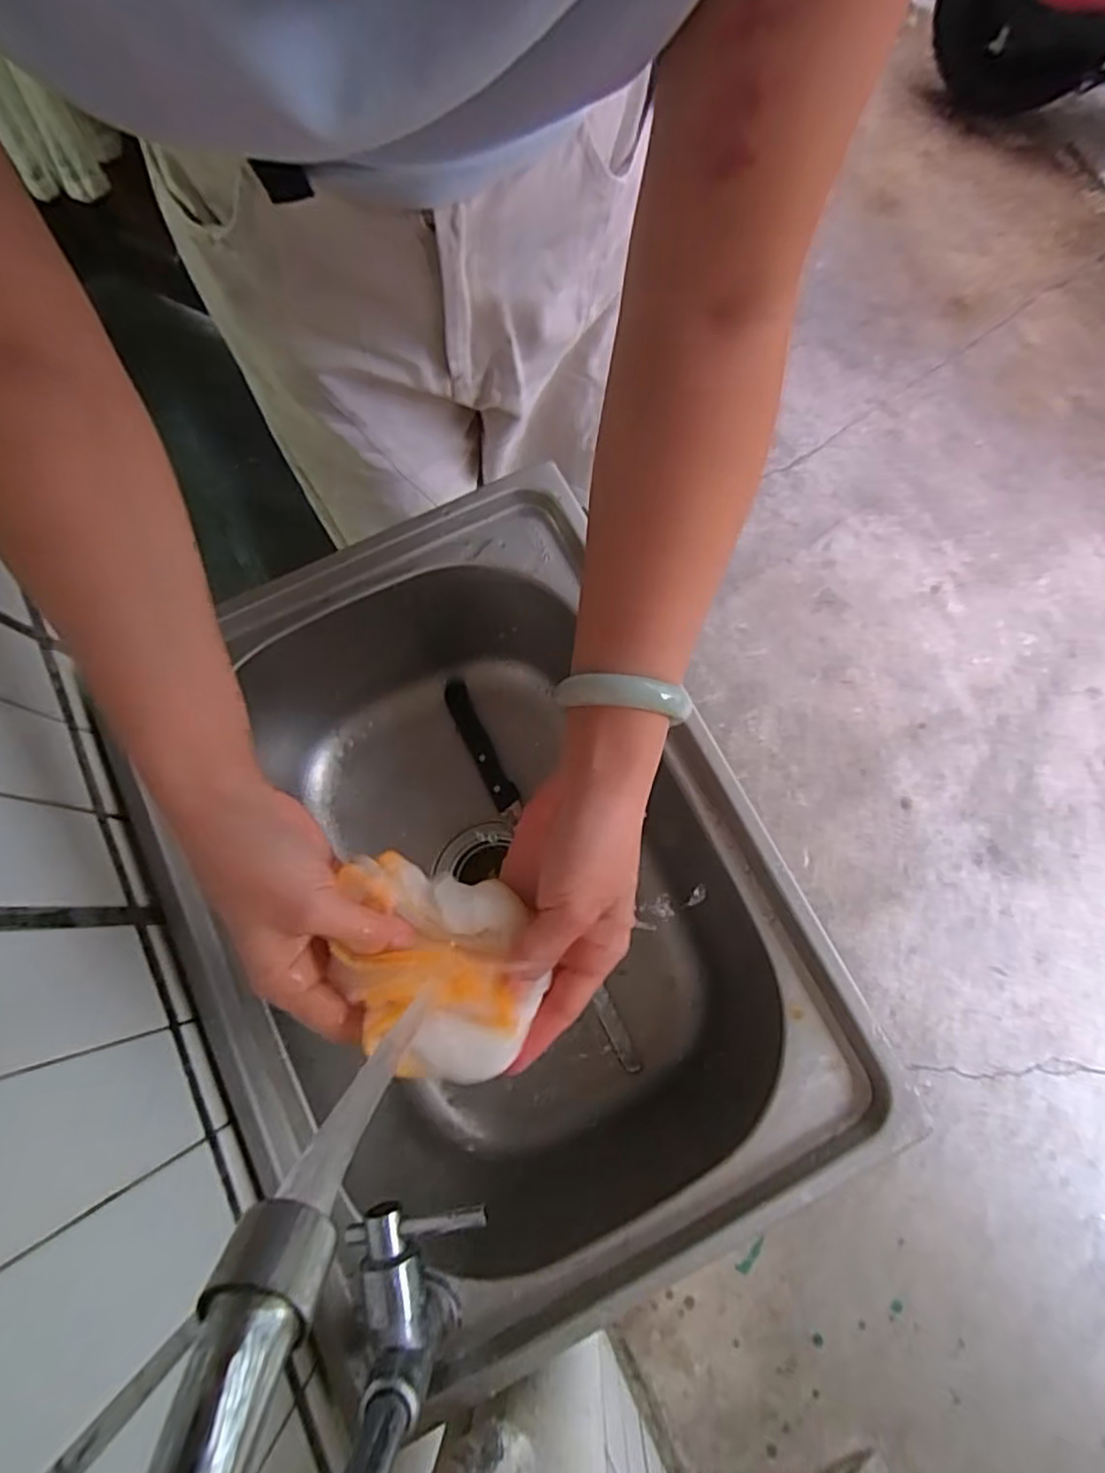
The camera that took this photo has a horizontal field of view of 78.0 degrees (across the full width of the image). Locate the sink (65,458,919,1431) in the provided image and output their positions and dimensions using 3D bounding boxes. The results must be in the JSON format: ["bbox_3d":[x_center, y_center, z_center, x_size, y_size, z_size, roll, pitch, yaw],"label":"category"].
[{"bbox_3d":[-0.051,0.114,0.495,0.344,0.201,0.464,-27,77,-5],"label":"sink"}]

